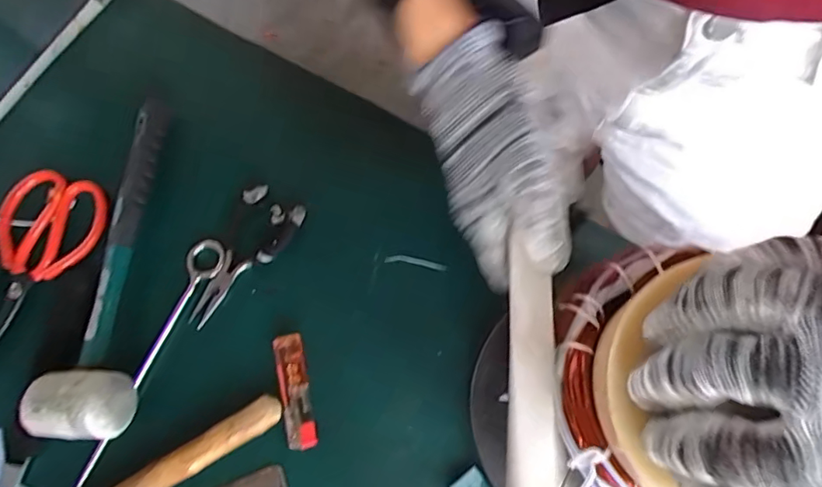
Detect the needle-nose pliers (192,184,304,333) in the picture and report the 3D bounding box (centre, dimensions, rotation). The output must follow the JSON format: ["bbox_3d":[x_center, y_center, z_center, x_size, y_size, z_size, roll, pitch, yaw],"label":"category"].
[{"bbox_3d":[-0.150,0.009,0.457,0.059,0.012,0.128,30,77,13],"label":"needle-nose pliers"}]

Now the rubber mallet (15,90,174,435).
[{"bbox_3d":[-0.249,0.007,0.444,0.070,0.047,0.288,-2,72,4],"label":"rubber mallet"}]

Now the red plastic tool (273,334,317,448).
[{"bbox_3d":[-0.092,0.116,0.423,0.023,0.012,0.087,-14,72,0],"label":"red plastic tool"}]

